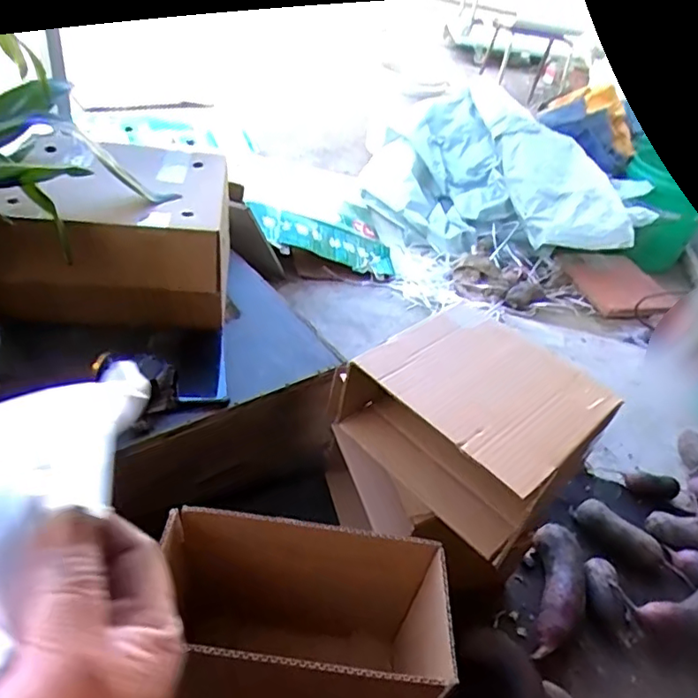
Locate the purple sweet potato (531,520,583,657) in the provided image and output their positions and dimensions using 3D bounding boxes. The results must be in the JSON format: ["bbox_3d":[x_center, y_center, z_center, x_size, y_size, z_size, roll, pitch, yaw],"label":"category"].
[{"bbox_3d":[0.329,0.374,0.905,0.077,0.054,0.238,15,39,7],"label":"purple sweet potato"}]

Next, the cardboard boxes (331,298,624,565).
[{"bbox_3d":[0.164,0.097,0.781,0.253,0.157,0.287,-23,49,-35],"label":"cardboard boxes"}]

